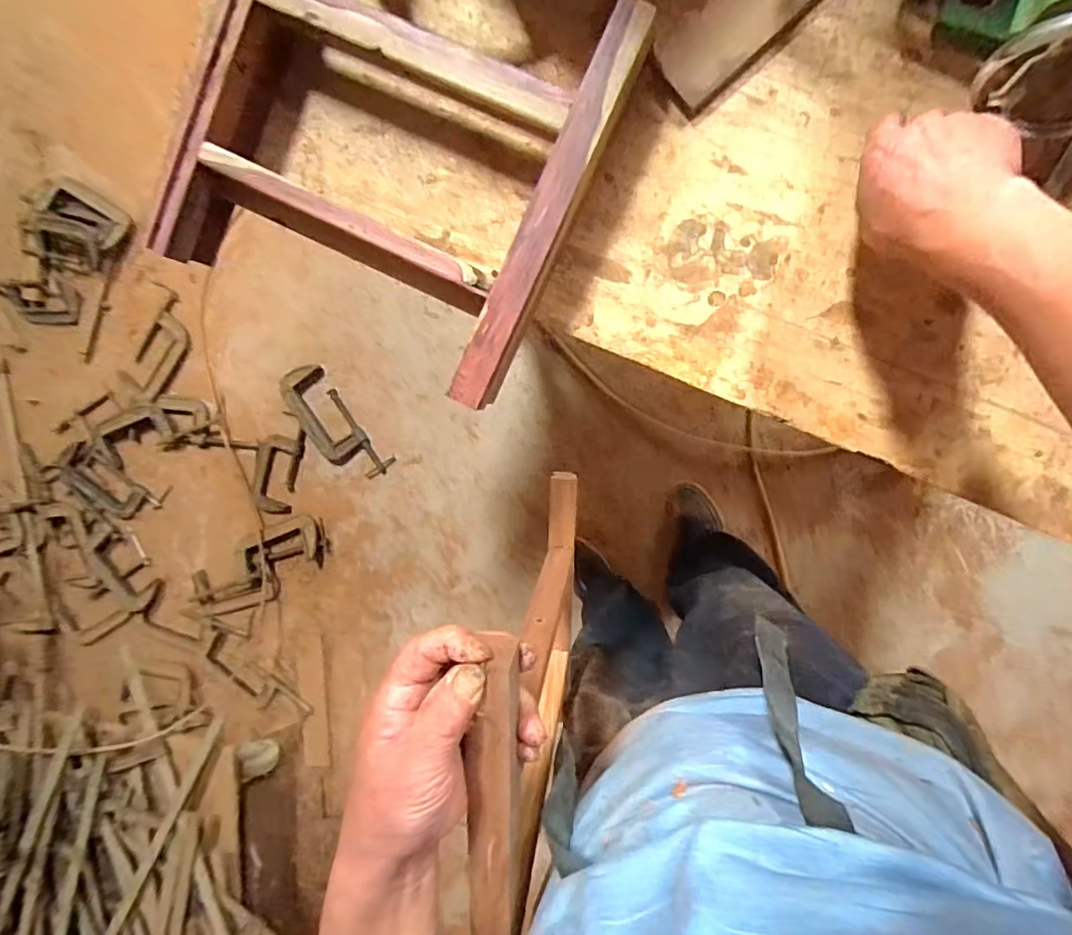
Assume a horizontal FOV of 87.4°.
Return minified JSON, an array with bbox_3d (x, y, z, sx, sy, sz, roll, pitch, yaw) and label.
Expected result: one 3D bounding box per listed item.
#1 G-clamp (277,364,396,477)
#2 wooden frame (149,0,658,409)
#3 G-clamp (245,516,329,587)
[{"bbox_3d":[-0.497,-0.101,1.363,0.132,0.033,0.325,-36,90,12],"label":"G-clamp"},{"bbox_3d":[-0.119,-0.268,0.477,0.333,0.069,0.321,26,101,6],"label":"wooden frame"},{"bbox_3d":[-0.644,0.208,1.429,0.241,0.027,0.140,-14,95,11],"label":"G-clamp"}]

